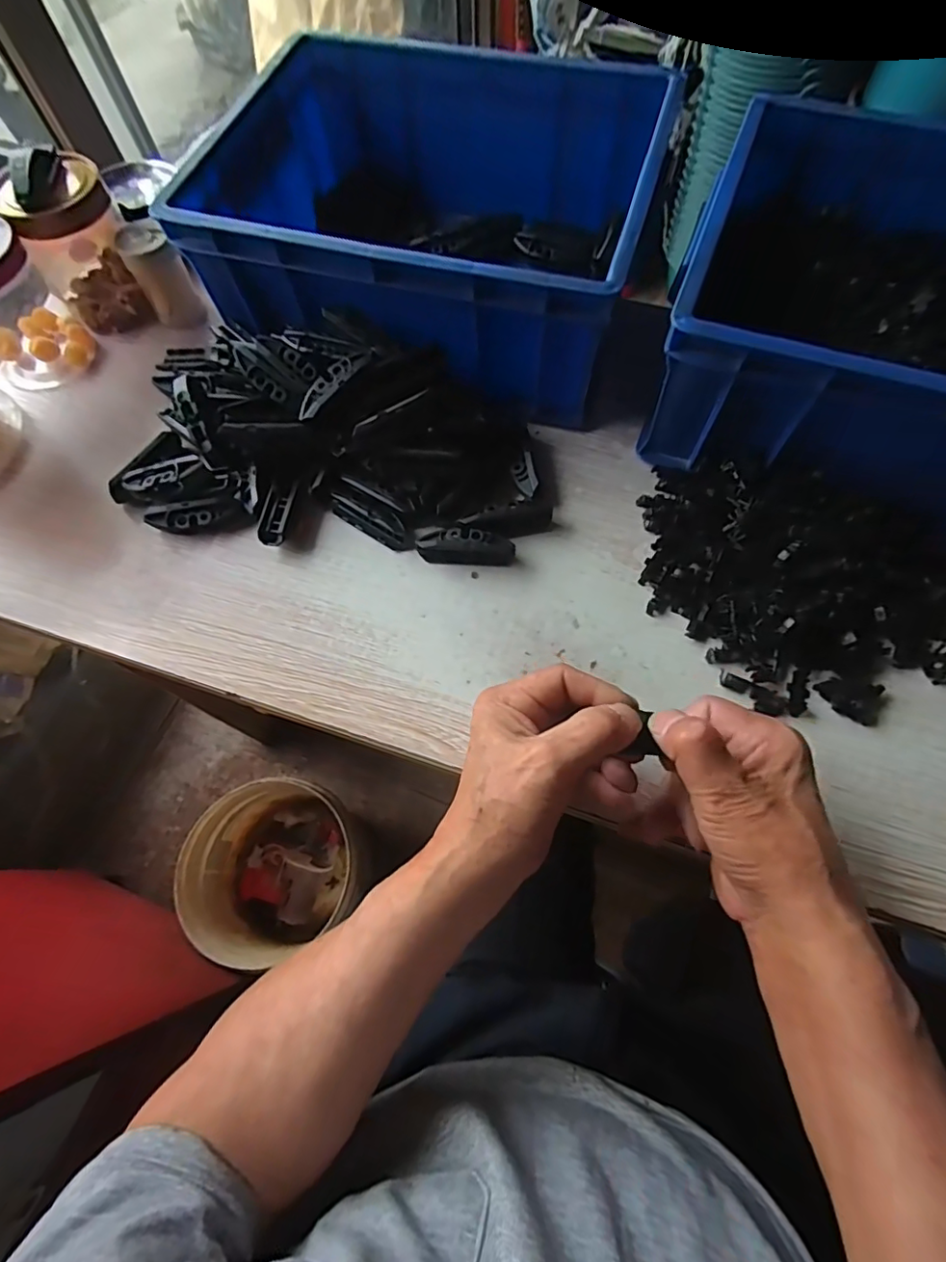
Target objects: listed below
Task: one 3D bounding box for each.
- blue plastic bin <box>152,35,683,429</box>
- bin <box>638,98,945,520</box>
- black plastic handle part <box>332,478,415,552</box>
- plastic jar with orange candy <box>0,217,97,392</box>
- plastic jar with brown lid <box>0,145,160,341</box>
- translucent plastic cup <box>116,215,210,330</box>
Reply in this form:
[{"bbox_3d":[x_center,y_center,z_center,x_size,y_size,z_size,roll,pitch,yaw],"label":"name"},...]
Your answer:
[{"bbox_3d":[-0.029,-0.340,0.466,0.335,0.125,0.282,17,69,9],"label":"blue plastic bin"},{"bbox_3d":[0.319,-0.215,0.398,0.331,0.126,0.272,18,69,9],"label":"bin"},{"bbox_3d":[-0.075,-0.088,0.423,0.072,0.018,0.027,32,72,14],"label":"black plastic handle part"},{"bbox_3d":[-0.391,-0.270,0.465,0.082,0.110,0.084,-40,72,-13],"label":"plastic jar with orange candy"},{"bbox_3d":[-0.346,-0.344,0.483,0.083,0.115,0.095,-35,71,-12],"label":"plastic jar with brown lid"},{"bbox_3d":[-0.280,-0.321,0.501,0.045,0.078,0.046,-1,68,2],"label":"translucent plastic cup"}]

